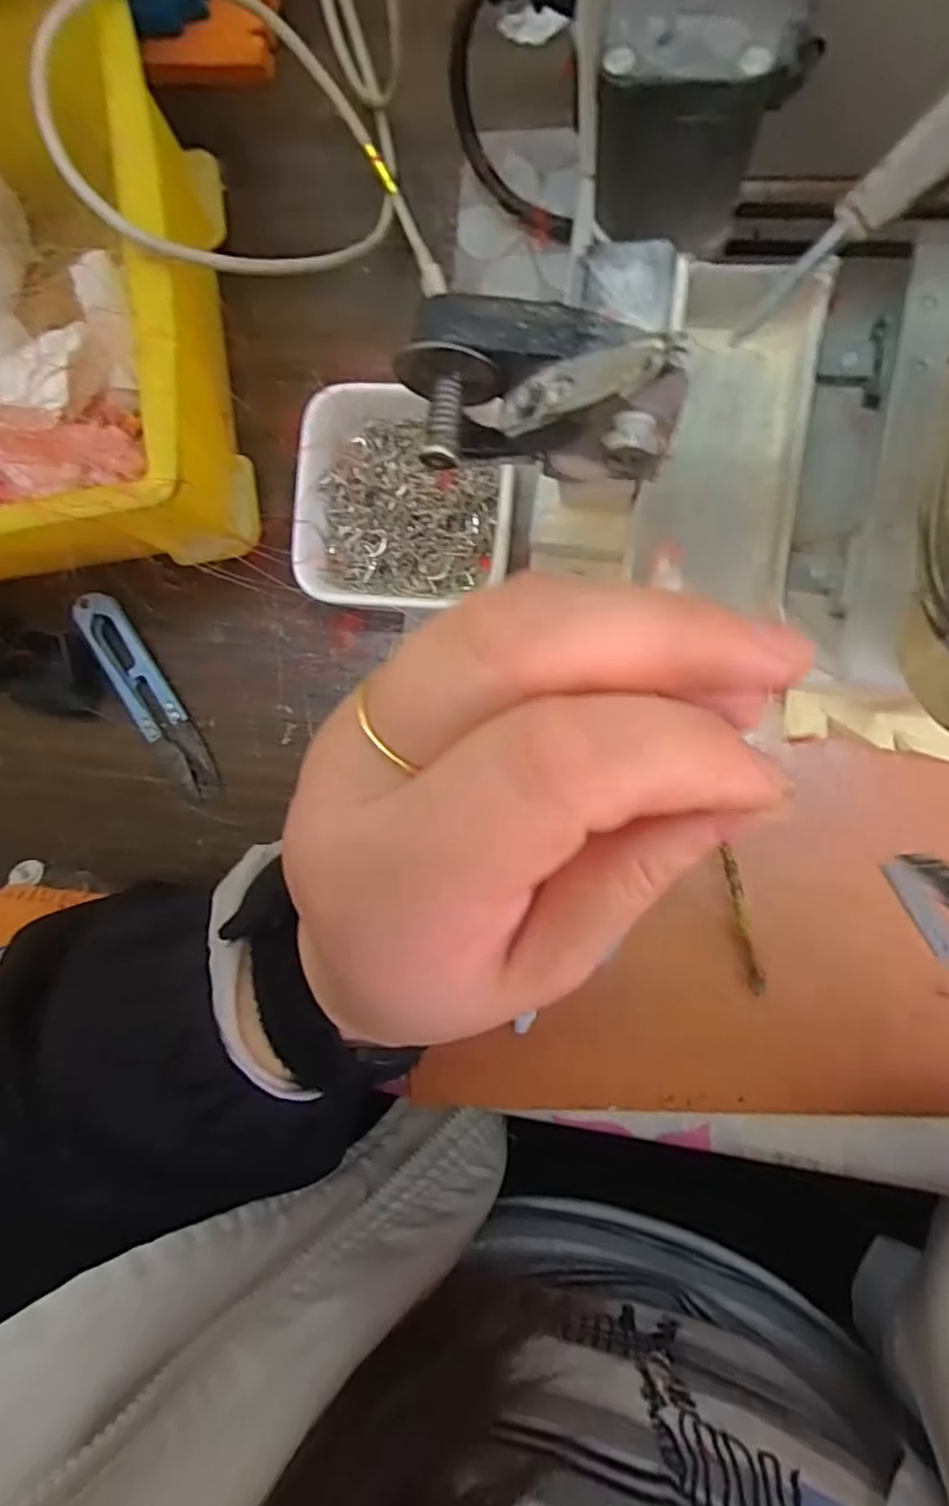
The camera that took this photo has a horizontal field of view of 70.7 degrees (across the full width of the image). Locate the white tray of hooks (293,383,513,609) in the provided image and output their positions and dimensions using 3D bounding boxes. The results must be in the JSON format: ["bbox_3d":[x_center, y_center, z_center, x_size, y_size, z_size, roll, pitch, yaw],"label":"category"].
[{"bbox_3d":[-0.026,-0.099,0.261,0.081,0.031,0.078,1,91,9],"label":"white tray of hooks"}]

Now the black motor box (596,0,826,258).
[{"bbox_3d":[0.059,-0.176,0.177,0.049,0.047,0.055,8,92,9],"label":"black motor box"}]

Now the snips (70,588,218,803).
[{"bbox_3d":[-0.145,-0.026,0.295,0.022,0.010,0.100,-31,86,8],"label":"snips"}]

